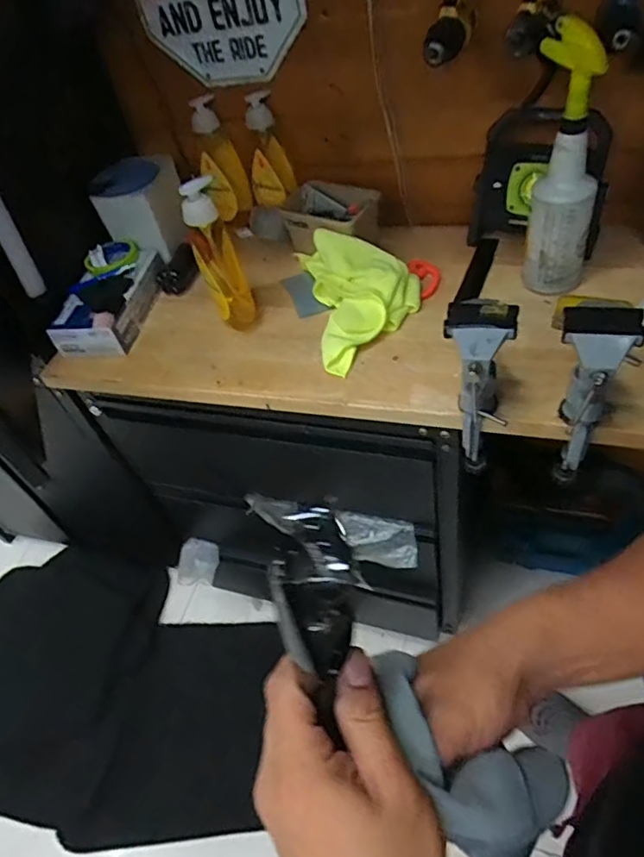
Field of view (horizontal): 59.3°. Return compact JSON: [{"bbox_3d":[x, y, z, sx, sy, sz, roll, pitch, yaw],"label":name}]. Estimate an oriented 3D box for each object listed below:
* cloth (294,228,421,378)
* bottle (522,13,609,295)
[{"bbox_3d":[0.065,-0.229,0.907,0.175,0.082,0.305,-13,48,3],"label":"cloth"},{"bbox_3d":[0.330,-0.350,0.772,0.080,0.327,0.092,-16,48,-1],"label":"bottle"}]

